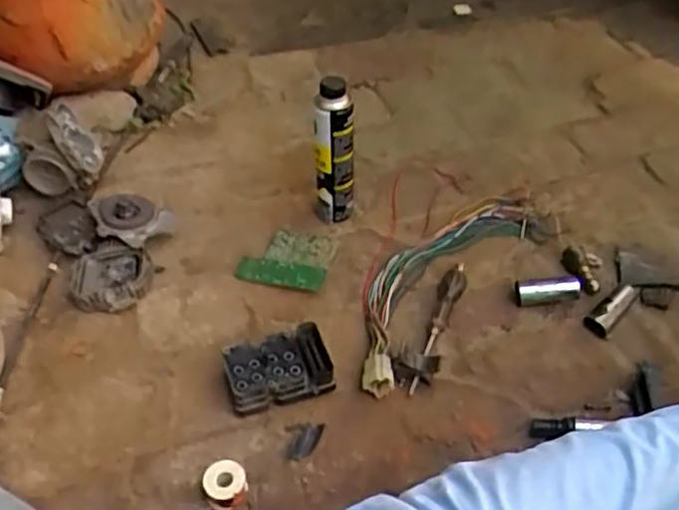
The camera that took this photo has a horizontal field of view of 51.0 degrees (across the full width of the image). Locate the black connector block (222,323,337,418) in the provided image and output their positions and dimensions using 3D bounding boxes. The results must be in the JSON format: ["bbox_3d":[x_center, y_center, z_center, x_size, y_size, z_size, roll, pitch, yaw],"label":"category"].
[{"bbox_3d":[-0.073,0.131,0.835,0.120,0.049,0.084,-16,48,-11],"label":"black connector block"}]

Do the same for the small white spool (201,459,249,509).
[{"bbox_3d":[-0.121,0.240,0.744,0.042,0.031,0.044,-2,47,2],"label":"small white spool"}]

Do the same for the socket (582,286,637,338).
[{"bbox_3d":[0.334,0.066,0.869,0.083,0.027,0.030,-36,55,-27],"label":"socket"}]

